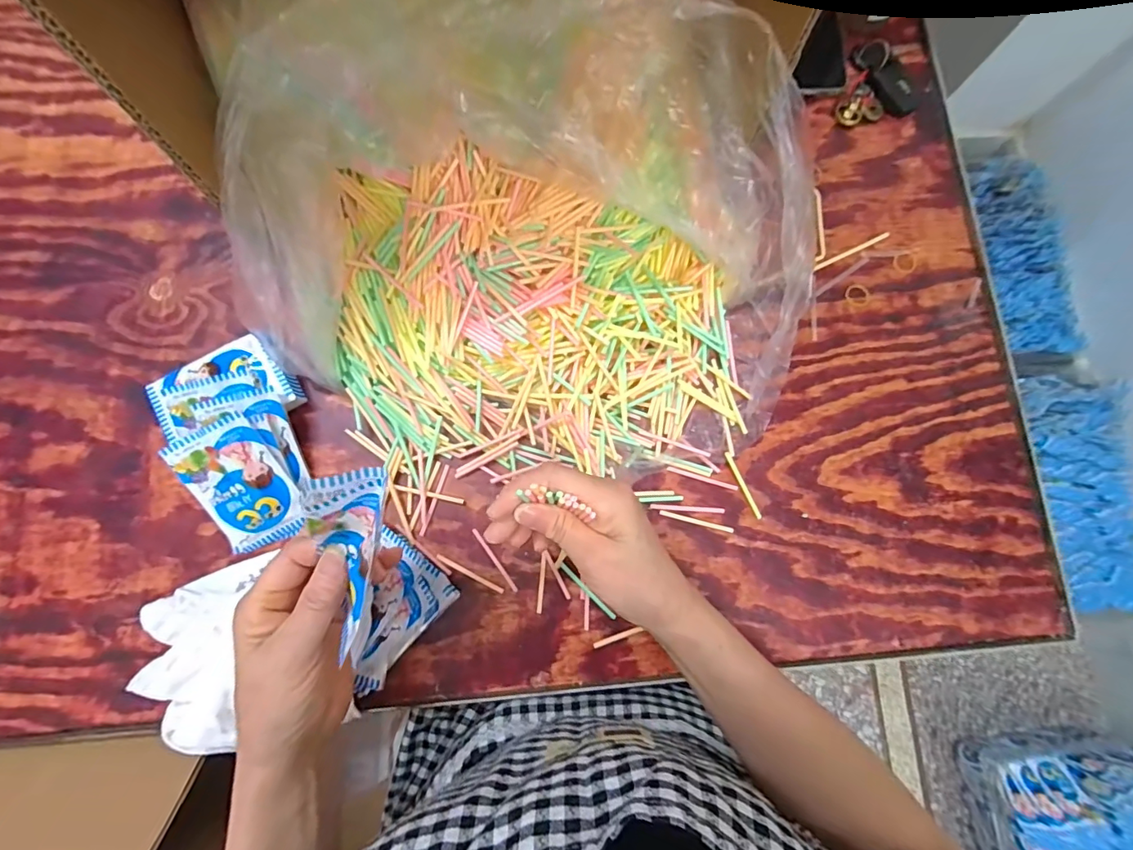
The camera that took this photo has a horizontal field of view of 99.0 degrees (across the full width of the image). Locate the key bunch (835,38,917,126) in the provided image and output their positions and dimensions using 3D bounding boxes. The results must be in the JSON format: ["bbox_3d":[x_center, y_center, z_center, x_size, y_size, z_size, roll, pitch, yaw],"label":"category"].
[{"bbox_3d":[0.311,-0.329,0.472,0.073,0.022,0.082,16,80,2],"label":"key bunch"}]

